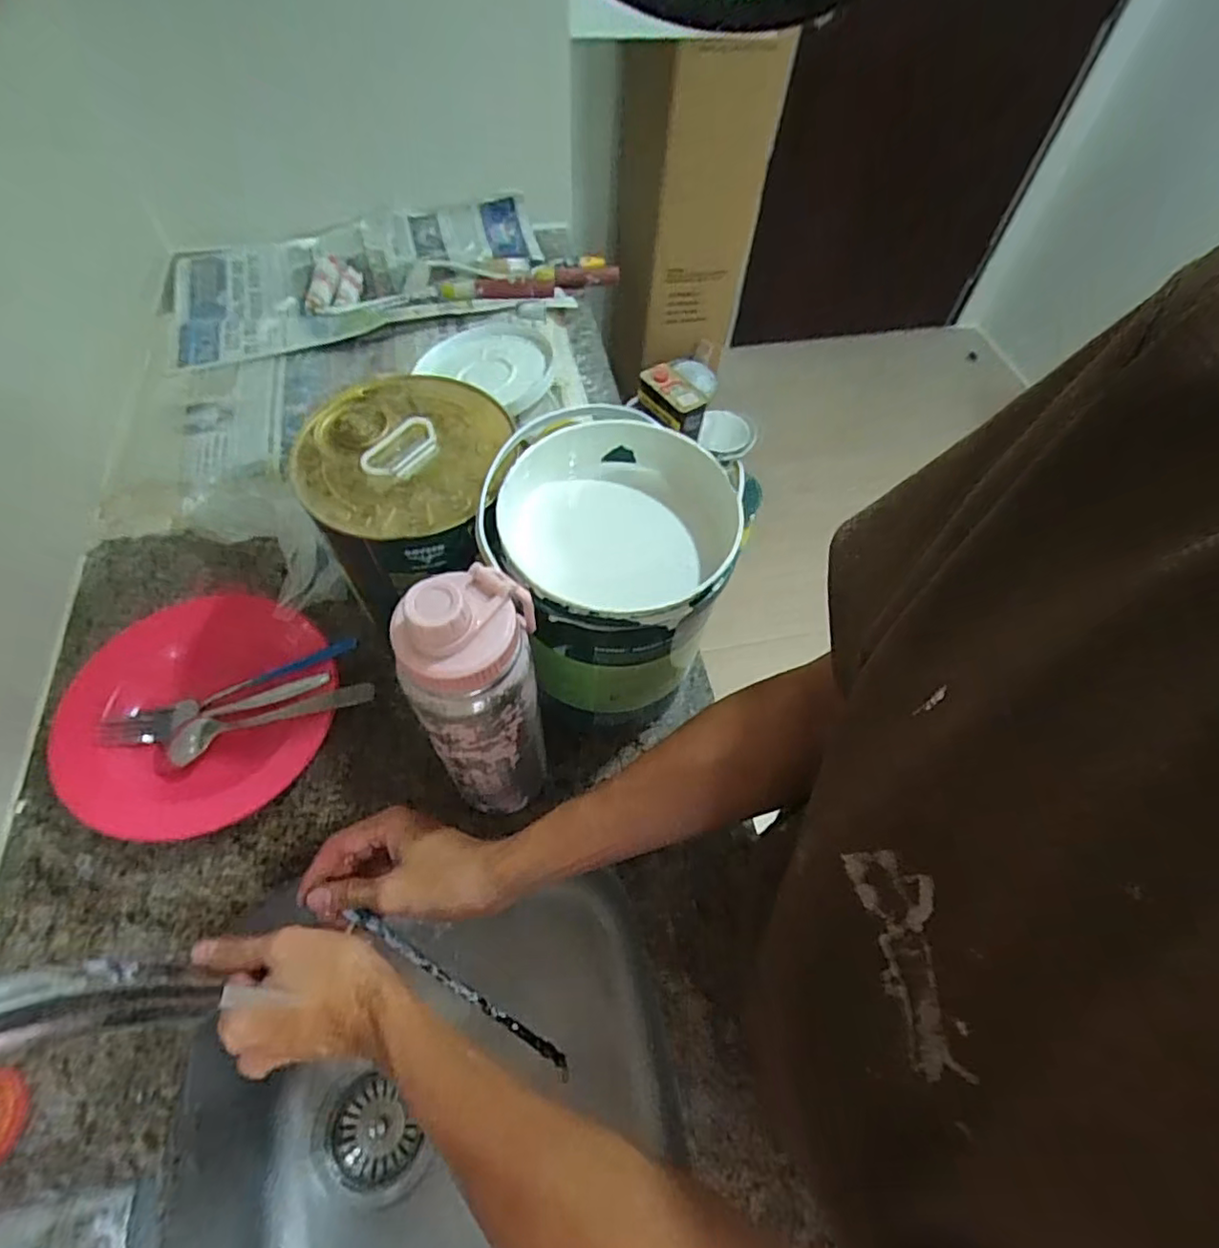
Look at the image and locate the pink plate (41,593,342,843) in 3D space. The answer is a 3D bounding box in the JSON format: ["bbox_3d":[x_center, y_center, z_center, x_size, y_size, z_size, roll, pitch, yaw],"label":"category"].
[{"bbox_3d":[-0.347,0.076,0.550,0.209,0.039,0.211,1,59,-2],"label":"pink plate"}]

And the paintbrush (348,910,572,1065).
[{"bbox_3d":[-0.108,0.278,0.479,0.223,0.012,0.010,49,61,-22],"label":"paintbrush"}]

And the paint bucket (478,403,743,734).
[{"bbox_3d":[-0.007,-0.046,0.501,0.167,0.156,0.186,-1,59,-4],"label":"paint bucket"}]

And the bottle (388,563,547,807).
[{"bbox_3d":[-0.081,0.045,0.407,0.074,0.211,0.088,-3,59,-5],"label":"bottle"}]

